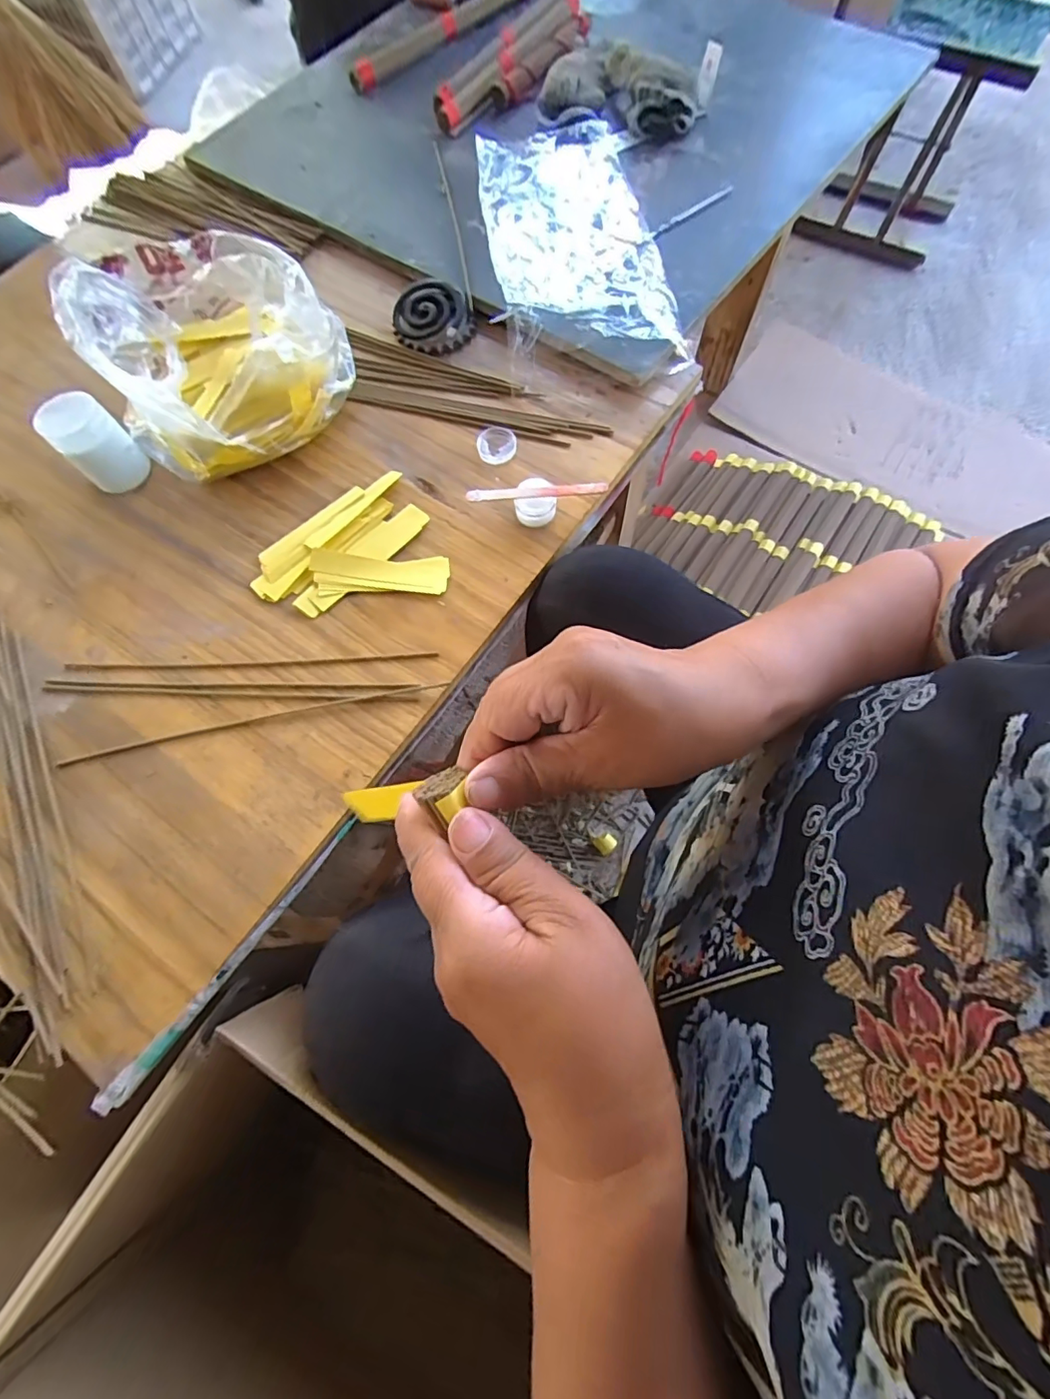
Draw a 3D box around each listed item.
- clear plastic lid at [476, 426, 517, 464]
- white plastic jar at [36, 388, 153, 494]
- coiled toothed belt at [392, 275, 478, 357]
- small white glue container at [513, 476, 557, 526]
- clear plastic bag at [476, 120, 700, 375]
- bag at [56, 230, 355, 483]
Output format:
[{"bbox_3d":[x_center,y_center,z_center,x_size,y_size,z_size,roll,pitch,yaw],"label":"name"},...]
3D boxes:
[{"bbox_3d":[-0.028,-0.248,0.497,0.037,0.005,0.041,5,72,3],"label":"clear plastic lid"},{"bbox_3d":[-0.401,-0.238,0.481,0.053,0.068,0.054,-1,72,2],"label":"white plastic jar"},{"bbox_3d":[-0.096,-0.398,0.534,0.081,0.034,0.063,9,72,5],"label":"coiled toothed belt"},{"bbox_3d":[0.010,-0.176,0.459,0.035,0.030,0.031,10,72,5],"label":"small white glue container"},{"bbox_3d":[0.050,-0.498,0.556,0.172,0.047,0.374,-10,72,-2],"label":"clear plastic bag"},{"bbox_3d":[-0.293,-0.338,0.492,0.226,0.089,0.239,-41,75,-11],"label":"bag"}]

